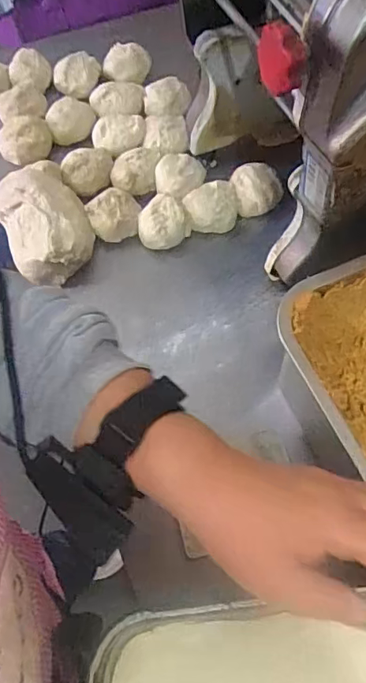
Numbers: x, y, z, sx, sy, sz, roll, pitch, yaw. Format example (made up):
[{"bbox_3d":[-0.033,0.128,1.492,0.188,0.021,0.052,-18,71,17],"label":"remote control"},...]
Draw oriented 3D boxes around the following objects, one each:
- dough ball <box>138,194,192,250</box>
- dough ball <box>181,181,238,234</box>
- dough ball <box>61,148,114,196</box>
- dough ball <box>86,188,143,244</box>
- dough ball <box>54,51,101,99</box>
[{"bbox_3d":[-0.021,-0.149,0.658,0.061,0.043,0.067,0,65,0],"label":"dough ball"},{"bbox_3d":[0.036,-0.174,0.669,0.068,0.036,0.059,-6,65,-3],"label":"dough ball"},{"bbox_3d":[-0.127,-0.228,0.678,0.066,0.039,0.056,-12,65,-5],"label":"dough ball"},{"bbox_3d":[-0.090,-0.166,0.662,0.065,0.037,0.063,0,65,0],"label":"dough ball"},{"bbox_3d":[-0.162,-0.404,0.768,0.063,0.039,0.068,0,65,0],"label":"dough ball"}]

